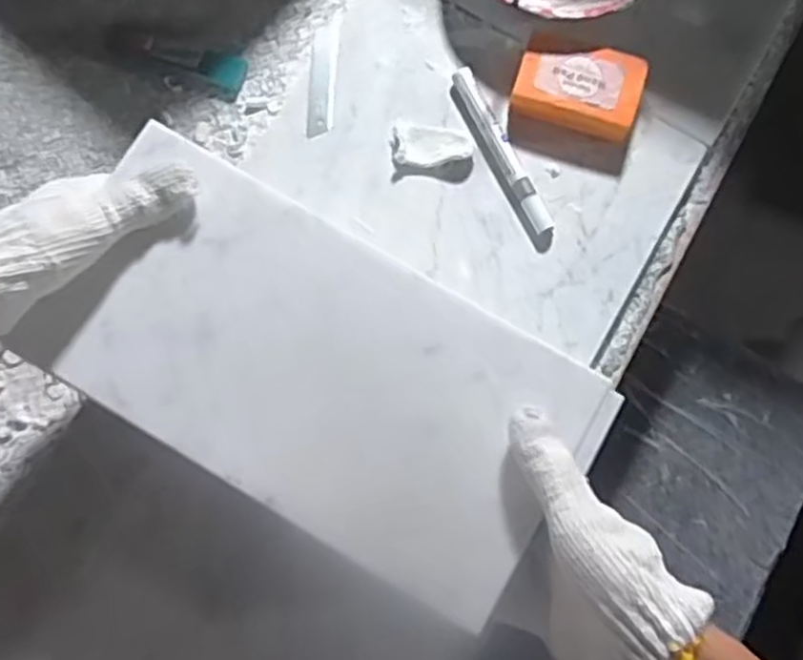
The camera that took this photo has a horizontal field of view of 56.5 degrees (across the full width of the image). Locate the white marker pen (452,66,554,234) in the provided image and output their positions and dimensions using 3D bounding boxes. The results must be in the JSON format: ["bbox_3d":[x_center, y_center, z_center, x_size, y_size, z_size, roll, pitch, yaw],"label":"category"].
[{"bbox_3d":[0.078,-0.139,0.575,0.016,0.016,0.141,-27,78,-5],"label":"white marker pen"}]

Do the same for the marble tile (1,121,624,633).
[{"bbox_3d":[-0.049,0.020,0.405,0.290,0.007,0.151,30,80,7],"label":"marble tile"}]

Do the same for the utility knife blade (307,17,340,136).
[{"bbox_3d":[-0.063,-0.204,0.600,0.022,0.004,0.105,-1,75,13],"label":"utility knife blade"}]

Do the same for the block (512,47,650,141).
[{"bbox_3d":[0.137,-0.184,0.574,0.092,0.032,0.061,18,79,5],"label":"block"}]

